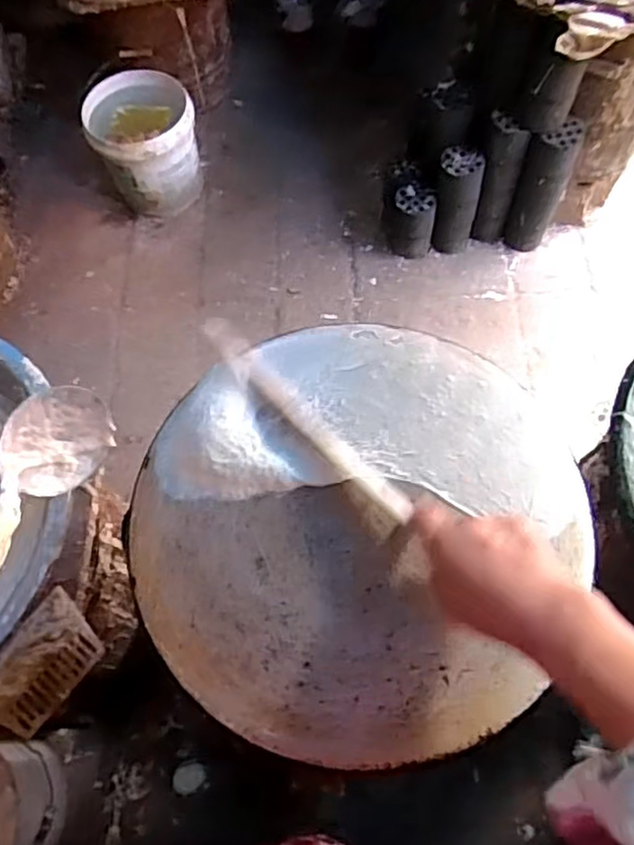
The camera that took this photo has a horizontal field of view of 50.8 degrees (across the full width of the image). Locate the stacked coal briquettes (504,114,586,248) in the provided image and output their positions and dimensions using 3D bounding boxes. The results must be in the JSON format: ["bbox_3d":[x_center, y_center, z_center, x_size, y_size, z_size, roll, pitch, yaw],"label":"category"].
[{"bbox_3d":[0.510,-0.528,1.540,0.100,0.346,0.089,26,69,14],"label":"stacked coal briquettes"}]

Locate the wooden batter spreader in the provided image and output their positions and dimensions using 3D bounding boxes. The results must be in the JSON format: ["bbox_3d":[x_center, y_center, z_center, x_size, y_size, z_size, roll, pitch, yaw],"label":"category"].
[{"bbox_3d":[-0.019,-0.011,0.581,0.028,0.021,0.270,-39,63,-14],"label":"wooden batter spreader"}]

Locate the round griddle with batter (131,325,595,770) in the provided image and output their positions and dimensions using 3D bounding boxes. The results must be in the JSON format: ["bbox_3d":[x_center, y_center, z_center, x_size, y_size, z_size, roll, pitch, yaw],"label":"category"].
[{"bbox_3d":[0.037,0.073,0.542,0.354,0.032,0.343,-1,65,3],"label":"round griddle with batter"}]

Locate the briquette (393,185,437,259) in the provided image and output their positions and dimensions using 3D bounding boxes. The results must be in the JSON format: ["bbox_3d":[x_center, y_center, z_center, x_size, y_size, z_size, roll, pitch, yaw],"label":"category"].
[{"bbox_3d":[0.236,-0.485,1.627,0.095,0.172,0.093,7,66,7],"label":"briquette"}]

